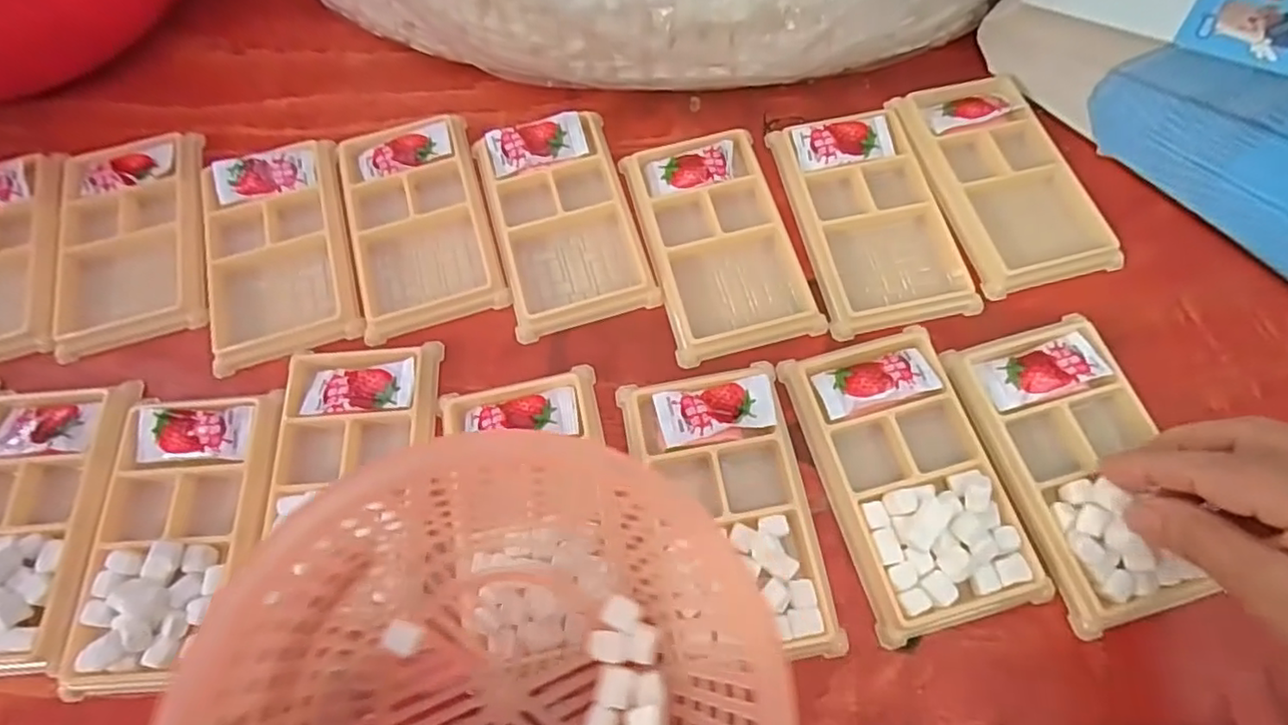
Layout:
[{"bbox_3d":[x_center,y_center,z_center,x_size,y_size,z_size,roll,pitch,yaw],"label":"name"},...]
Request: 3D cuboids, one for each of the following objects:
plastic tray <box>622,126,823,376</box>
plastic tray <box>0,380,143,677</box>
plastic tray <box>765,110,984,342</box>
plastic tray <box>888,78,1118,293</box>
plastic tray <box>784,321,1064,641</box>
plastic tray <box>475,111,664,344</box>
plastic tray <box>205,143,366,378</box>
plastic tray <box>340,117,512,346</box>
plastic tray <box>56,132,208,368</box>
[{"bbox_3d":[0.042,-0.069,0.350,0.079,0.010,0.130,-13,69,-4],"label":"plastic tray"},{"bbox_3d":[-0.299,0.076,0.302,0.078,0.014,0.133,-3,68,0],"label":"plastic tray"},{"bbox_3d":[0.126,-0.082,0.351,0.079,0.010,0.130,-11,69,-3],"label":"plastic tray"},{"bbox_3d":[0.202,-0.107,0.359,0.082,0.014,0.136,-15,69,-4],"label":"plastic tray"},{"bbox_3d":[0.126,0.050,0.297,0.080,0.018,0.136,-15,69,-4],"label":"plastic tray"},{"bbox_3d":[-0.046,-0.082,0.357,0.076,0.013,0.127,-15,69,-4],"label":"plastic tray"},{"bbox_3d":[-0.207,-0.066,0.358,0.076,0.010,0.129,-15,69,-4],"label":"plastic tray"},{"bbox_3d":[-0.129,-0.082,0.359,0.075,0.008,0.129,-17,69,-5],"label":"plastic tray"},{"bbox_3d":[-0.296,-0.072,0.362,0.079,0.012,0.129,-15,69,-4],"label":"plastic tray"}]

